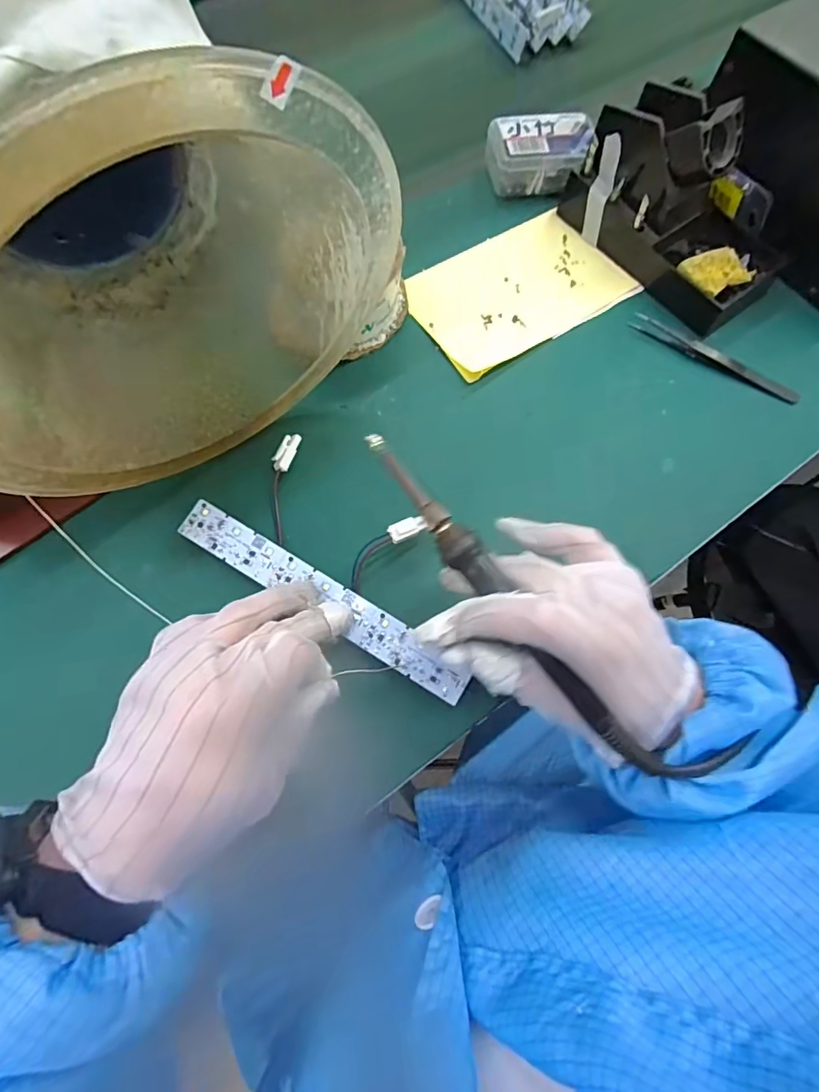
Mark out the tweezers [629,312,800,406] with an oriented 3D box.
[{"bbox_3d":[0.225,-0.140,0.367,0.127,0.005,0.020,33,72,10],"label":"tweezers"}]

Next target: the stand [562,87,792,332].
[{"bbox_3d":[0.207,-0.256,0.364,0.099,0.084,0.163,-37,75,-14],"label":"stand"}]

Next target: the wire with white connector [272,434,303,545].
[{"bbox_3d":[-0.079,-0.038,0.315,0.016,0.007,0.072,0,70,-2],"label":"wire with white connector"}]

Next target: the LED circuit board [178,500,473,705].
[{"bbox_3d":[-0.051,0.030,0.288,0.189,0.005,0.023,30,72,9],"label":"LED circuit board"}]

